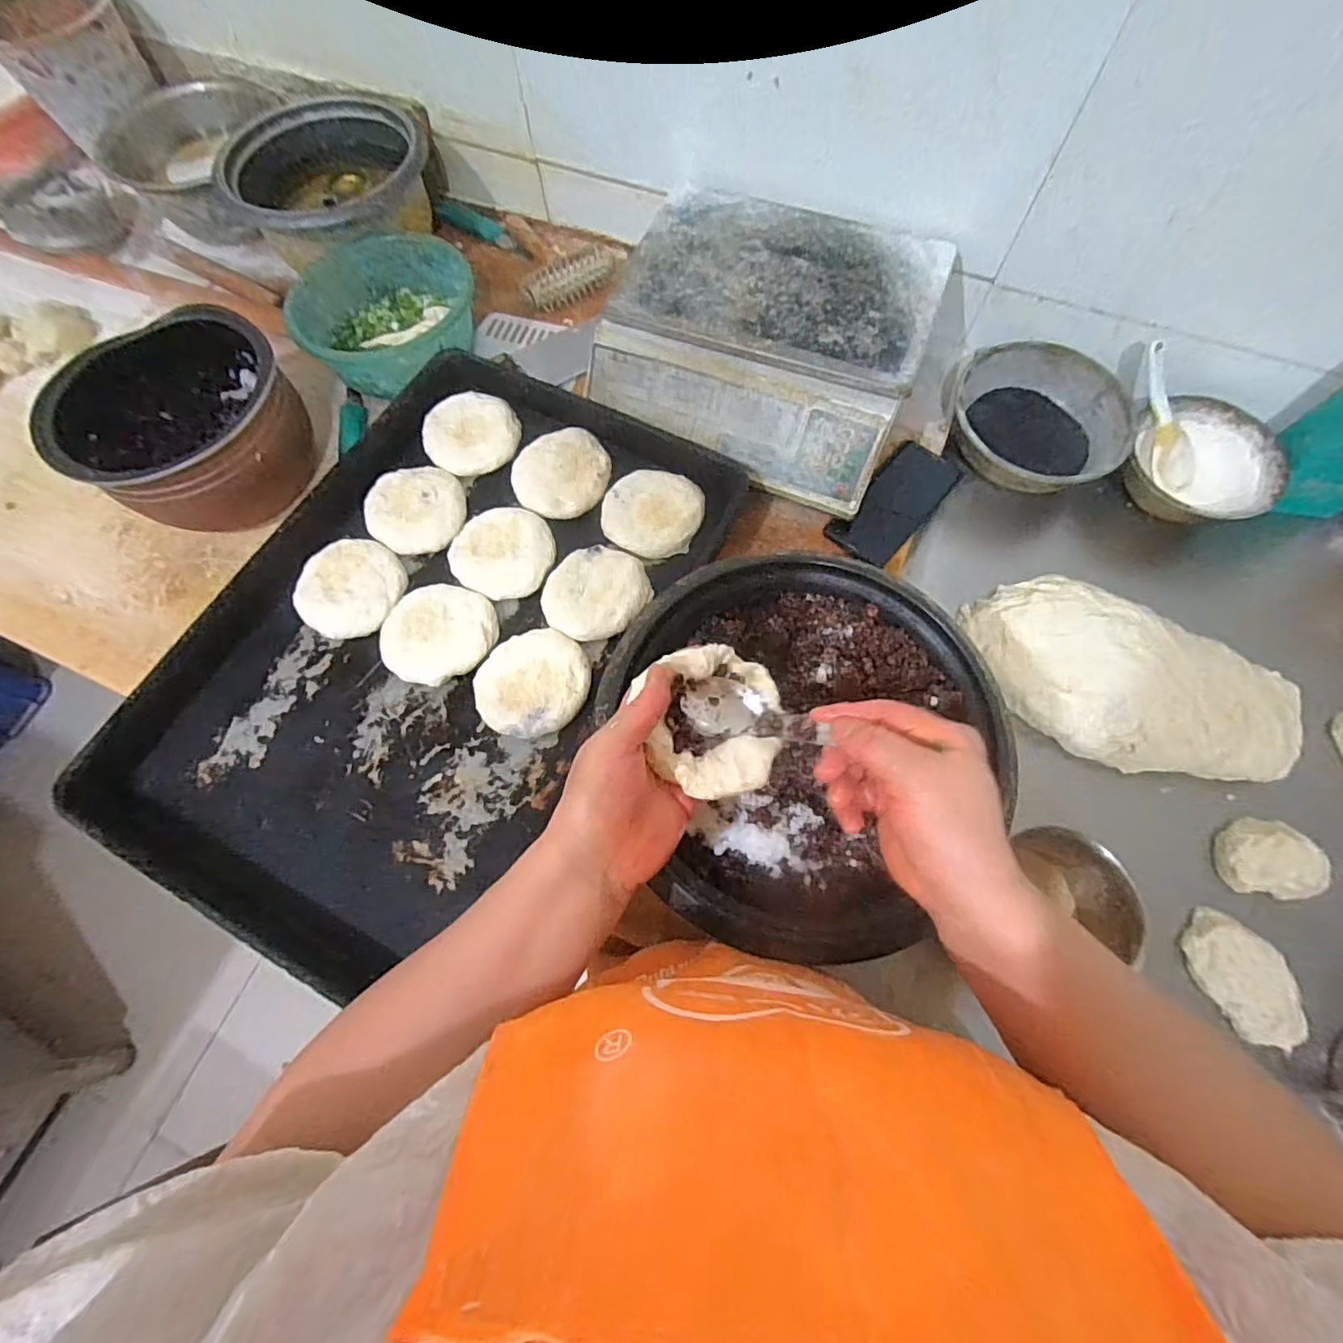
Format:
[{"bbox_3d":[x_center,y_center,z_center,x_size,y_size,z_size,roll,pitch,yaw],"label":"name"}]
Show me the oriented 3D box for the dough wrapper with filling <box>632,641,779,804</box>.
[{"bbox_3d":[0.029,0.031,0.376,0.091,0.031,0.096,0,70,1],"label":"dough wrapper with filling"}]

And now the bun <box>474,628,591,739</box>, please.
[{"bbox_3d":[-0.133,0.011,0.561,0.105,0.024,0.106,0,70,1],"label":"bun"}]

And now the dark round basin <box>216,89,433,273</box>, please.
[{"bbox_3d":[-0.423,-0.621,0.747,0.218,0.095,0.228,0,70,1],"label":"dark round basin"}]

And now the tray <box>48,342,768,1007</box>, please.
[{"bbox_3d":[-0.233,-0.044,0.574,0.422,0.055,0.605,28,73,11],"label":"tray"}]

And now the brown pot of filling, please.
[{"bbox_3d":[-0.509,-0.260,0.634,0.220,0.114,0.211,0,70,1],"label":"brown pot of filling"}]

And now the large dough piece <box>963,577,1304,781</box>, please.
[{"bbox_3d":[0.441,0.011,0.565,0.306,0.046,0.157,30,73,12],"label":"large dough piece"}]

